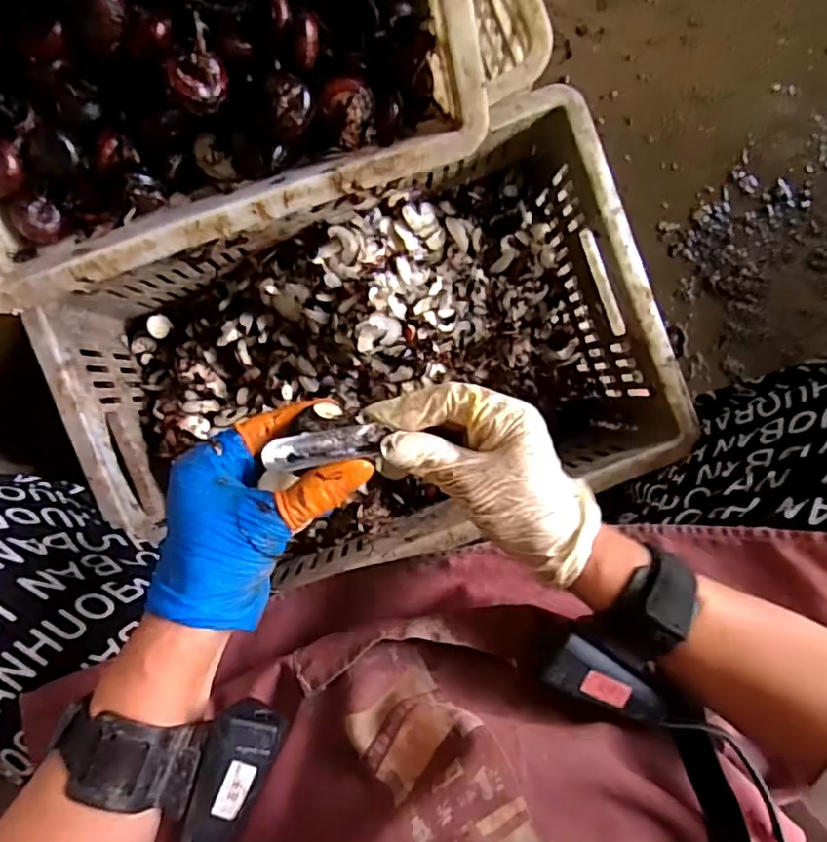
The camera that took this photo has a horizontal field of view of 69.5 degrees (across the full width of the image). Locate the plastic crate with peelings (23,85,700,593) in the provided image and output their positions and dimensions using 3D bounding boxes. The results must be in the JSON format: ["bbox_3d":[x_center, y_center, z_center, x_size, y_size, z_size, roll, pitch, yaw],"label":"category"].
[{"bbox_3d":[-0.035,-0.042,0.546,0.449,0.164,0.291,-22,93,-2],"label":"plastic crate with peelings"}]

